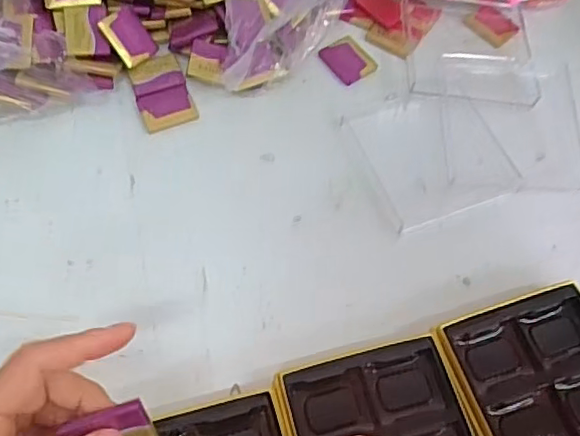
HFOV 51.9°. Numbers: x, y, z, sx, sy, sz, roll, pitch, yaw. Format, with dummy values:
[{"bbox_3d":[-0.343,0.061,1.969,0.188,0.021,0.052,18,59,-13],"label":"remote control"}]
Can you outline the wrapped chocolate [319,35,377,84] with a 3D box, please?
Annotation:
[{"bbox_3d":[0.046,-0.126,0.471,0.034,0.004,0.040,-35,70,-19],"label":"wrapped chocolate"}]

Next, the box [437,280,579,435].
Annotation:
[{"bbox_3d":[0.147,0.098,0.354,0.099,0.031,0.095,-17,65,-11],"label":"box"}]

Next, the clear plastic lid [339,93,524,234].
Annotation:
[{"bbox_3d":[0.102,-0.048,0.435,0.101,0.010,0.099,-20,66,-13],"label":"clear plastic lid"}]

